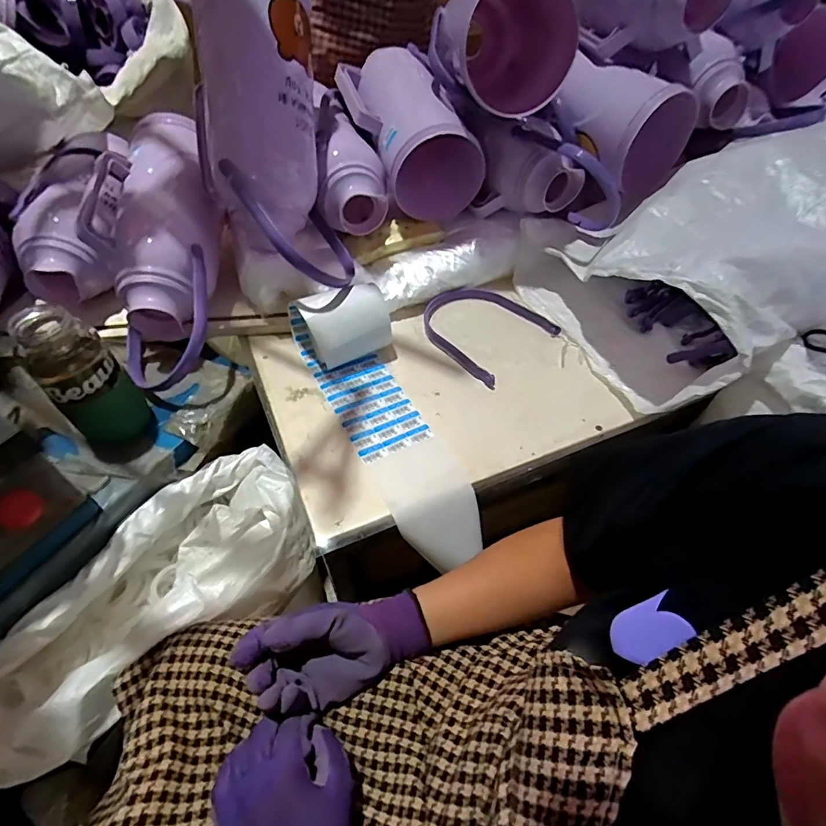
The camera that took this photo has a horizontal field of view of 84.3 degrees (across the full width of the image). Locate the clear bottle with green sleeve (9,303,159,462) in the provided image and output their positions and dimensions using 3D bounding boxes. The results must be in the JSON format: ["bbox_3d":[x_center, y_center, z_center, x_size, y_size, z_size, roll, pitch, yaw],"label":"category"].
[{"bbox_3d":[-0.402,-0.038,0.565,0.086,0.193,0.102,-34,60,-26],"label":"clear bottle with green sleeve"}]

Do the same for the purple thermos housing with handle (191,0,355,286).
[{"bbox_3d":[-0.207,-0.379,0.628,0.185,0.392,0.166,-8,13,-8],"label":"purple thermos housing with handle"}]

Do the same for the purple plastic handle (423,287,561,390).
[{"bbox_3d":[0.121,-0.157,0.792,0.200,0.021,0.213,38,59,25],"label":"purple plastic handle"}]

